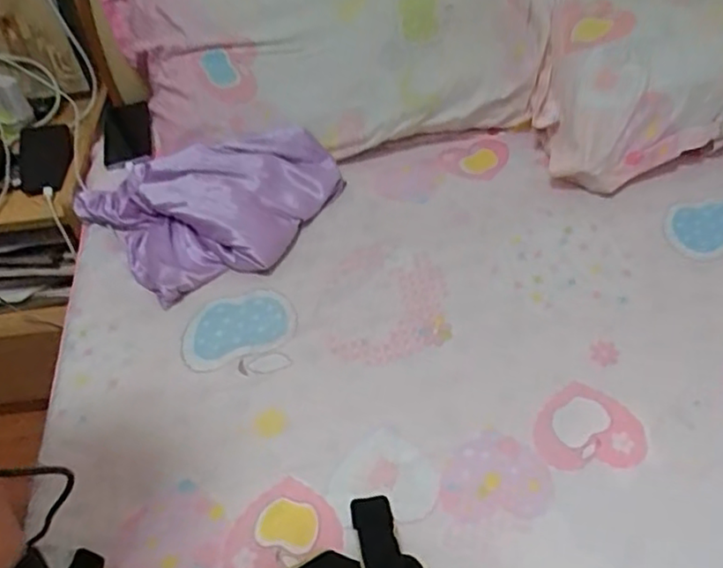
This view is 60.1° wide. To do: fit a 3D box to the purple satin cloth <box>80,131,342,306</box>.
[{"bbox_3d":[-0.184,-0.108,0.830,0.336,0.067,0.243,-23,48,-18],"label":"purple satin cloth"}]

